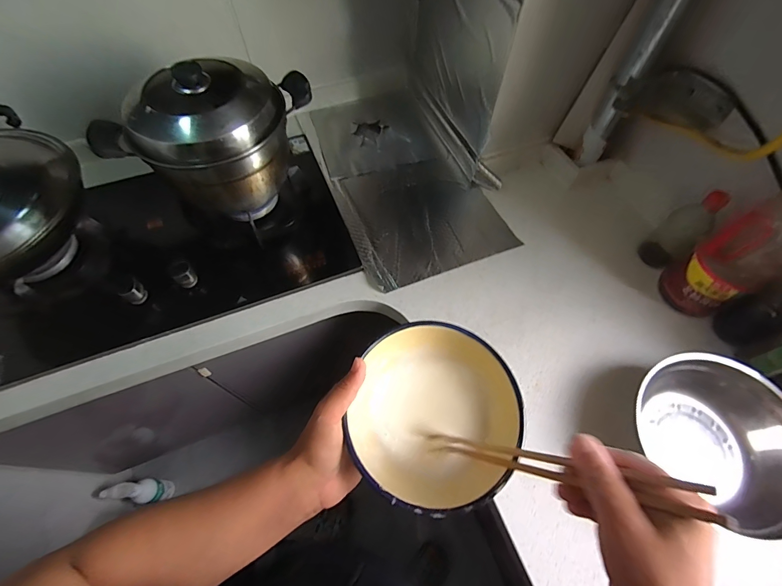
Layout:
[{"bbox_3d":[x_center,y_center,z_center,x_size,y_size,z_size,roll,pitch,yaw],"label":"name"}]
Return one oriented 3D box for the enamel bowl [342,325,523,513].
[{"bbox_3d":[0.048,0.115,0.381,0.162,0.059,0.186,10,61,4],"label":"enamel bowl"}]

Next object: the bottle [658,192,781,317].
[{"bbox_3d":[0.595,-0.057,0.620,0.091,0.297,0.122,-20,64,-12],"label":"bottle"}]

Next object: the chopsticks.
[{"bbox_3d":[0.123,0.145,0.308,0.019,0.238,0.020,39,58,-28],"label":"chopsticks"}]

